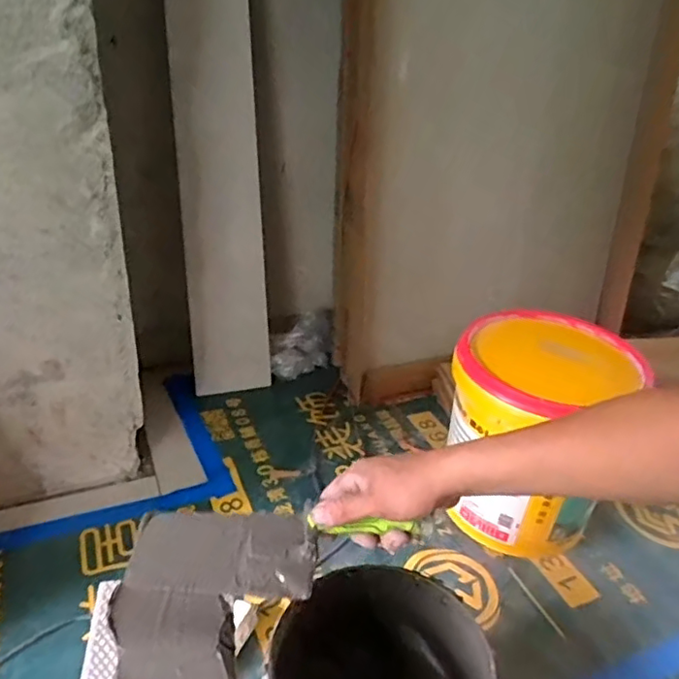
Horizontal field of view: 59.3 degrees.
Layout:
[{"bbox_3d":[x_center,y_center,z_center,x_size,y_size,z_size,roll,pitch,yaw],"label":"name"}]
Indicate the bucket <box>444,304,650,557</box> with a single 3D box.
[{"bbox_3d":[0.348,0.172,1.103,0.269,0.353,0.301,24,35,32],"label":"bucket"}]

